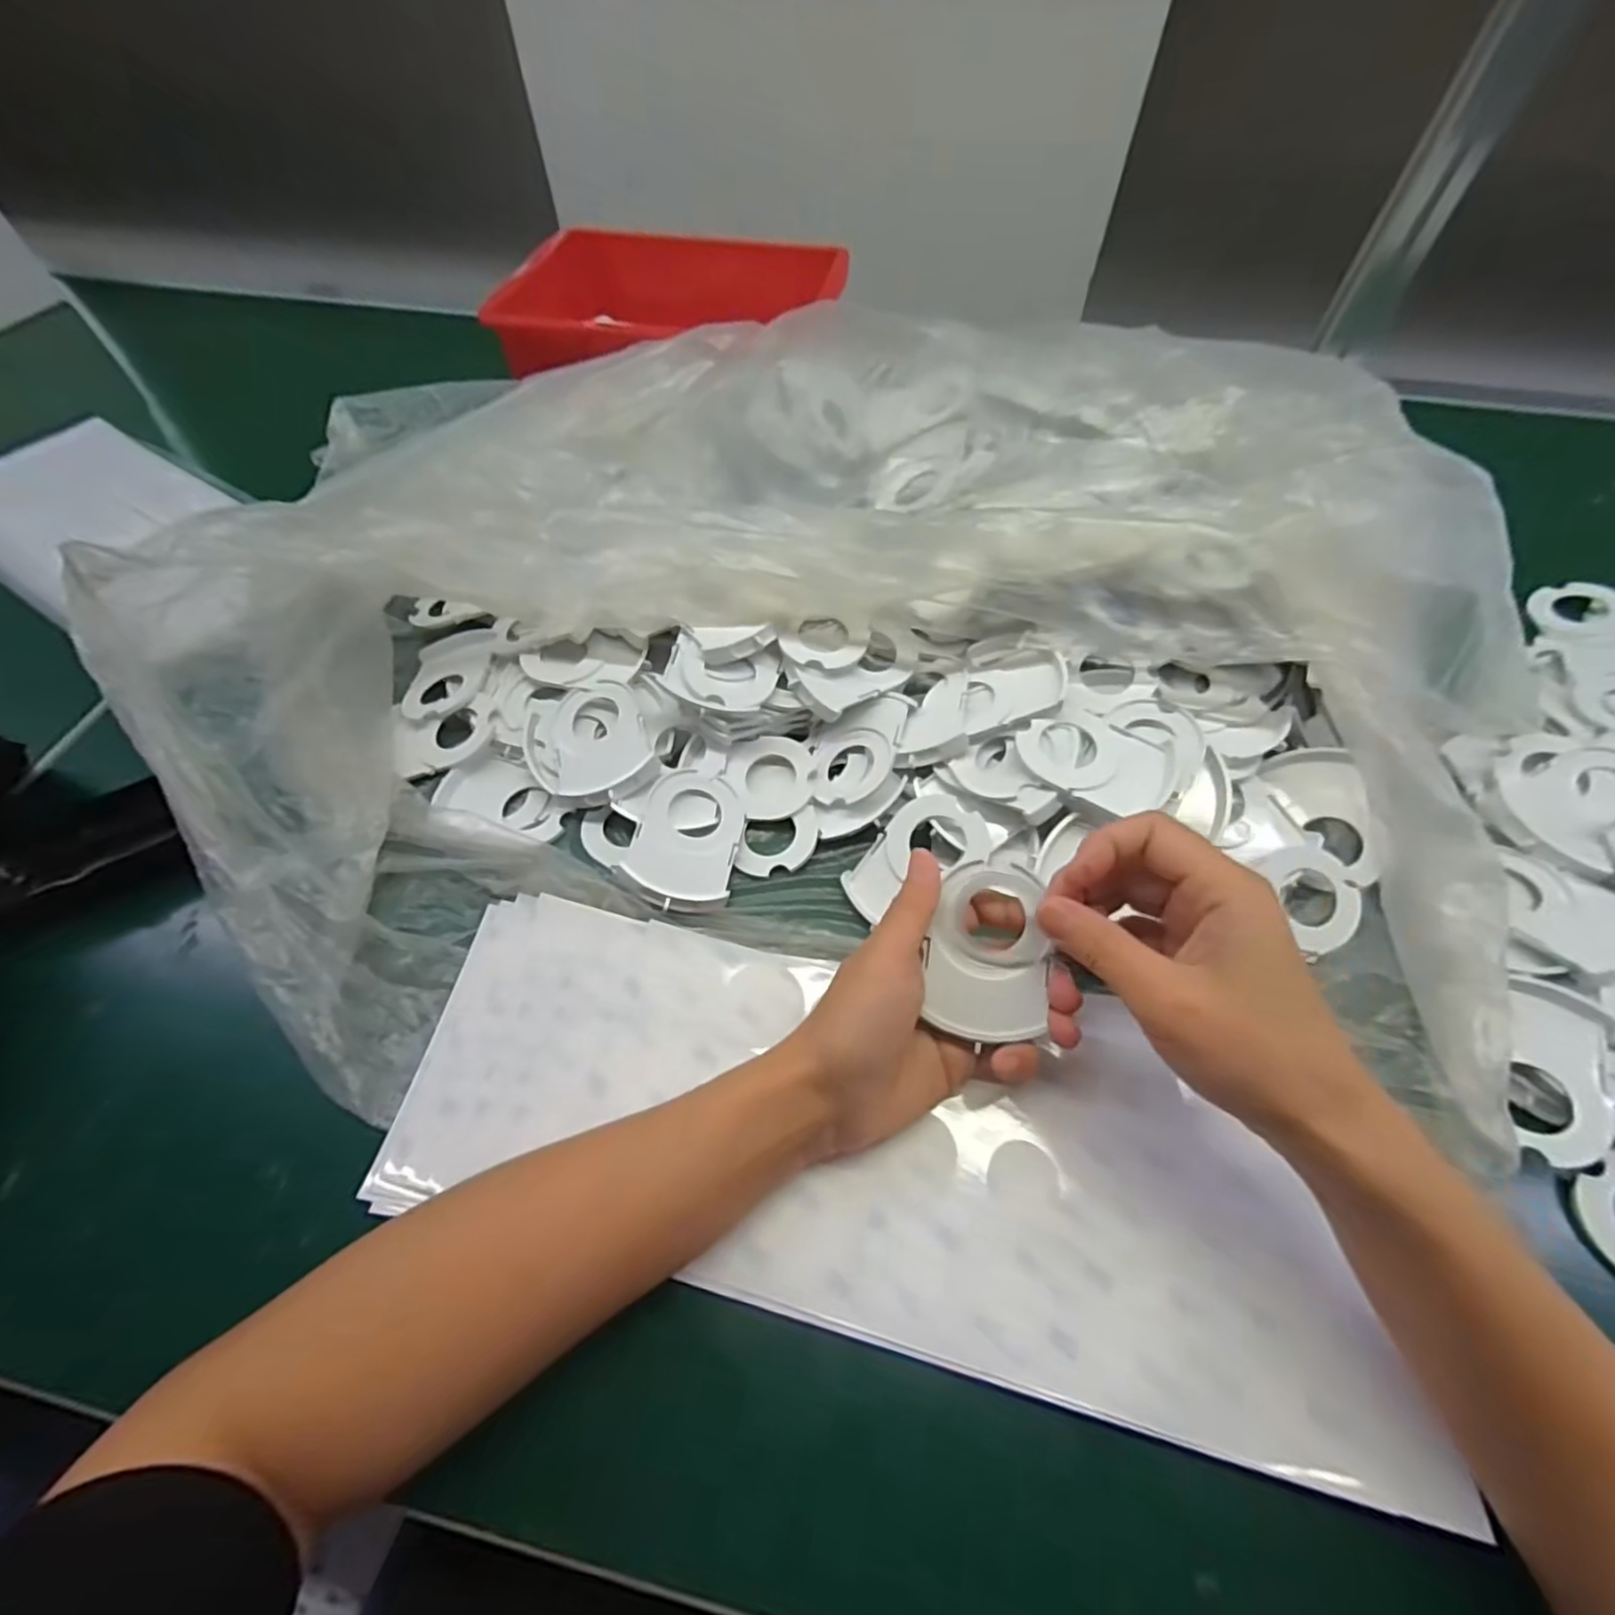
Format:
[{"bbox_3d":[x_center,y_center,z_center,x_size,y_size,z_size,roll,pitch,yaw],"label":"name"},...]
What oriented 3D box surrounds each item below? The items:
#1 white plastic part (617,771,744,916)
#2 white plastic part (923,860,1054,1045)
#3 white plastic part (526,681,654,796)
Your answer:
[{"bbox_3d":[-0.064,0.017,0.371,0.056,0.015,0.078,22,62,-8],"label":"white plastic part"},{"bbox_3d":[0.079,0.063,0.296,0.048,0.004,0.074,5,89,8],"label":"white plastic part"},{"bbox_3d":[-0.129,-0.040,0.398,0.066,0.016,0.078,-21,59,-14],"label":"white plastic part"}]

